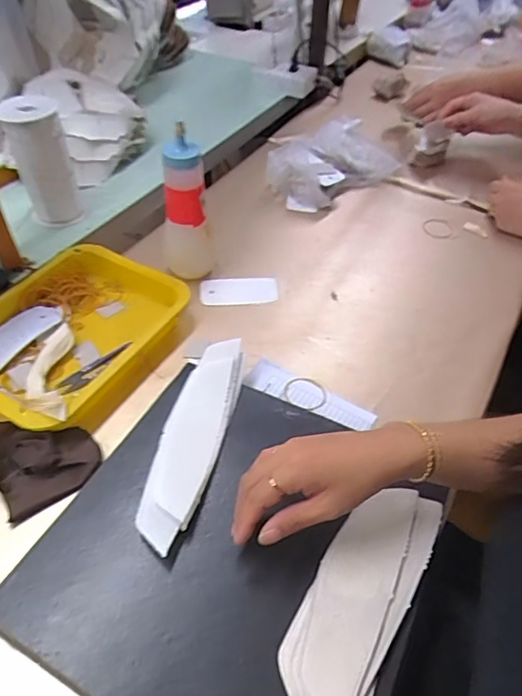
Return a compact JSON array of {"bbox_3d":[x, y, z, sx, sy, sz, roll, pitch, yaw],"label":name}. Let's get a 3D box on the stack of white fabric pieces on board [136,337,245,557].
[{"bbox_3d":[-0.067,0.082,0.499,0.056,0.029,0.223,13,48,7],"label":"stack of white fabric pieces on board"}]

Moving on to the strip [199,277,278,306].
[{"bbox_3d":[-0.030,-0.078,0.696,0.104,0.007,0.051,-1,48,-5],"label":"strip"}]

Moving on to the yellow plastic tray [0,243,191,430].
[{"bbox_3d":[-0.225,-0.020,0.607,0.211,0.042,0.257,22,50,15],"label":"yellow plastic tray"}]

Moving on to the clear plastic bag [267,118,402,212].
[{"bbox_3d":[0.111,-0.328,0.891,0.228,0.052,0.160,-28,55,-26],"label":"clear plastic bag"}]

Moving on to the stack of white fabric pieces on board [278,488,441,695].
[{"bbox_3d":[0.083,0.194,0.416,0.073,0.015,0.199,27,53,17],"label":"stack of white fabric pieces on board"}]

